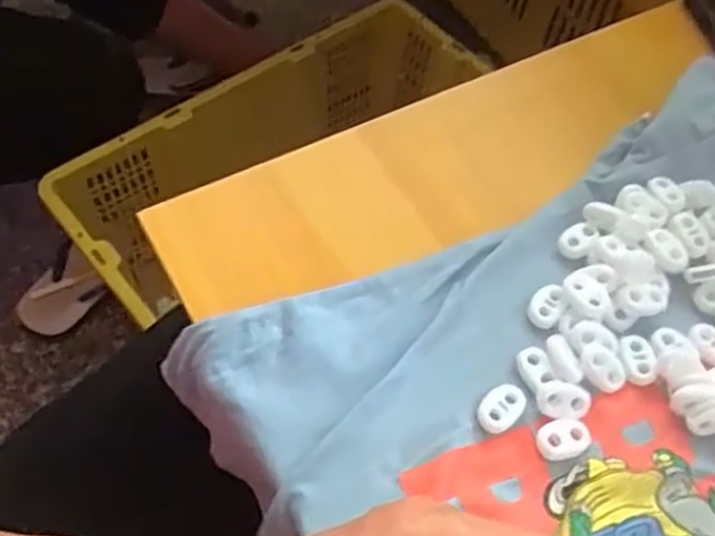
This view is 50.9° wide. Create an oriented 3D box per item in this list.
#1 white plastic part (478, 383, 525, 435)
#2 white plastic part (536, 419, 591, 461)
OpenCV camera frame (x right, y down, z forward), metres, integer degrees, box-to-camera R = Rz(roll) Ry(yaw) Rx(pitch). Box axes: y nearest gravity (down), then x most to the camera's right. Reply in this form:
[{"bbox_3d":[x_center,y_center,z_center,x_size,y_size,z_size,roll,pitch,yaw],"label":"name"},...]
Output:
[{"bbox_3d":[0.059,0.058,0.310,0.023,0.004,0.015,-36,67,-23],"label":"white plastic part"},{"bbox_3d":[0.084,0.069,0.305,0.022,0.004,0.015,-17,61,-14],"label":"white plastic part"}]

